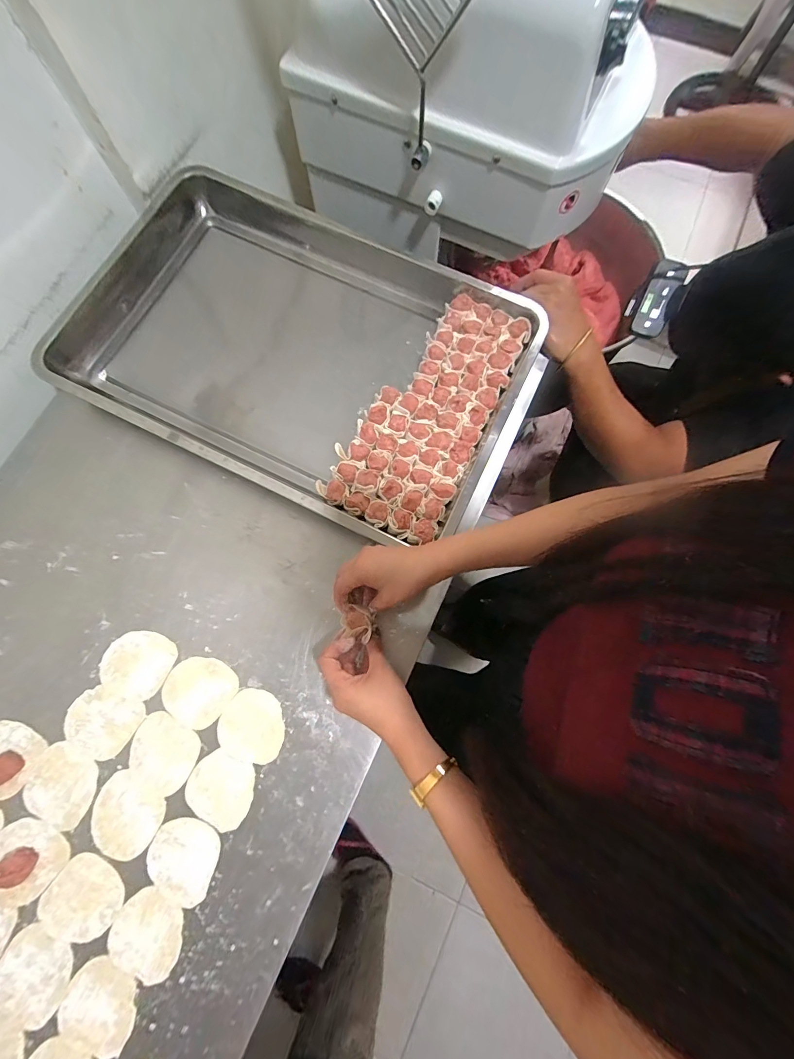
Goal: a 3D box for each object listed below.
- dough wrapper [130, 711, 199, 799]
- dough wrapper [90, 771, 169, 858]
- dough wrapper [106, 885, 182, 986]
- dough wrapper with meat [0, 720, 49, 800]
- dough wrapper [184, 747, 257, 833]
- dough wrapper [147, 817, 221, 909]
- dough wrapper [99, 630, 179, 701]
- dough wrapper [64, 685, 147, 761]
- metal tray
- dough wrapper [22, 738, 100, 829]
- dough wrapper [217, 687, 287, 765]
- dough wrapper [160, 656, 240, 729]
[{"bbox_3d":[-0.271,0.258,0.450,0.078,0.004,0.072,30,77,6],"label":"dough wrapper"},{"bbox_3d":[-0.305,0.321,0.434,0.077,0.004,0.072,30,77,6],"label":"dough wrapper"},{"bbox_3d":[-0.262,0.426,0.409,0.075,0.004,0.073,0,76,-1],"label":"dough wrapper"},{"bbox_3d":[-0.450,0.257,0.439,0.077,0.011,0.072,0,76,-1],"label":"dough wrapper with meat"},{"bbox_3d":[-0.199,0.294,0.441,0.075,0.004,0.072,0,76,-1],"label":"dough wrapper"},{"bbox_3d":[-0.235,0.361,0.425,0.073,0.004,0.076,17,76,3],"label":"dough wrapper"},{"bbox_3d":[-0.314,0.160,0.468,0.081,0.004,0.077,0,76,-1],"label":"dough wrapper"},{"bbox_3d":[-0.345,0.224,0.456,0.080,0.004,0.072,28,77,5],"label":"dough wrapper"},{"bbox_3d":[-0.137,-0.246,0.542,0.623,0.059,0.390,26,77,5],"label":"metal tray"},{"bbox_3d":[-0.379,0.289,0.439,0.080,0.004,0.074,31,77,6],"label":"dough wrapper"},{"bbox_3d":[-0.167,0.229,0.455,0.076,0.004,0.073,22,76,4],"label":"dough wrapper"},{"bbox_3d":[-0.237,0.191,0.464,0.078,0.004,0.076,0,76,-1],"label":"dough wrapper"}]

